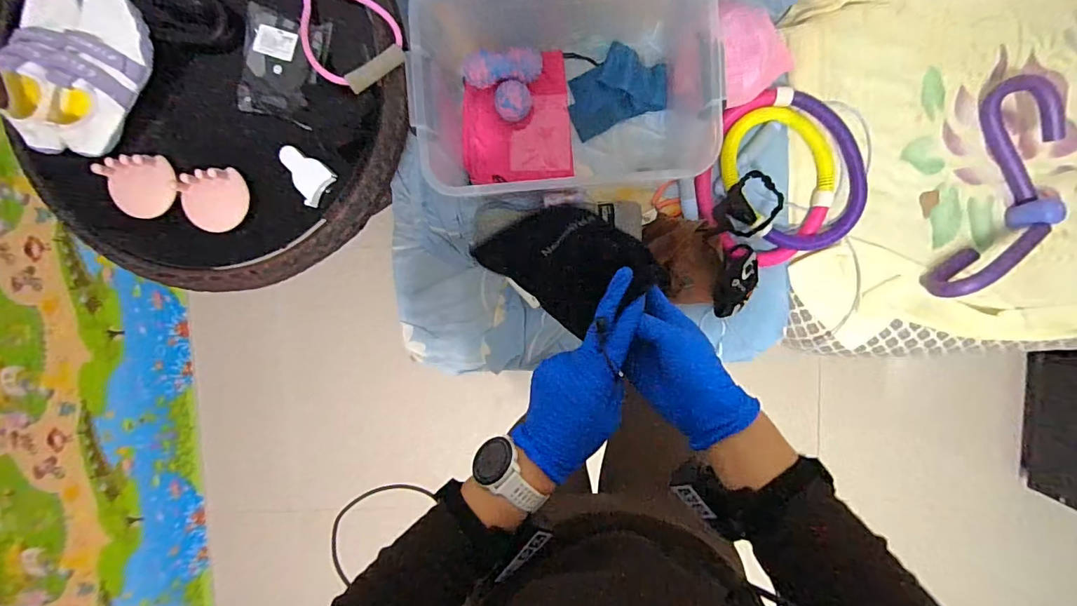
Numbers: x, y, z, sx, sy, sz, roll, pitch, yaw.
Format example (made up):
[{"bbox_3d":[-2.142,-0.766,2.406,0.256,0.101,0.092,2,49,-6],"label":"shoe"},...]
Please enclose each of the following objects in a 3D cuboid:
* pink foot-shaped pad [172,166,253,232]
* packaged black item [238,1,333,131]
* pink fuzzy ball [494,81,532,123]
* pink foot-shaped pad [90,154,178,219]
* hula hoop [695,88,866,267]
[{"bbox_3d":[-0.500,-0.157,0.736,0.096,0.041,0.087,-16,94,4],"label":"pink foot-shaped pad"},{"bbox_3d":[-0.384,-0.353,0.713,0.129,0.017,0.151,15,95,2],"label":"packaged black item"},{"bbox_3d":[-0.047,-0.375,0.902,0.068,0.069,0.067,0,95,3],"label":"pink fuzzy ball"},{"bbox_3d":[-0.615,-0.179,0.743,0.092,0.044,0.090,-11,94,4],"label":"pink foot-shaped pad"},{"bbox_3d":[0.455,-0.235,0.908,0.308,0.045,0.305,0,95,3],"label":"hula hoop"}]

